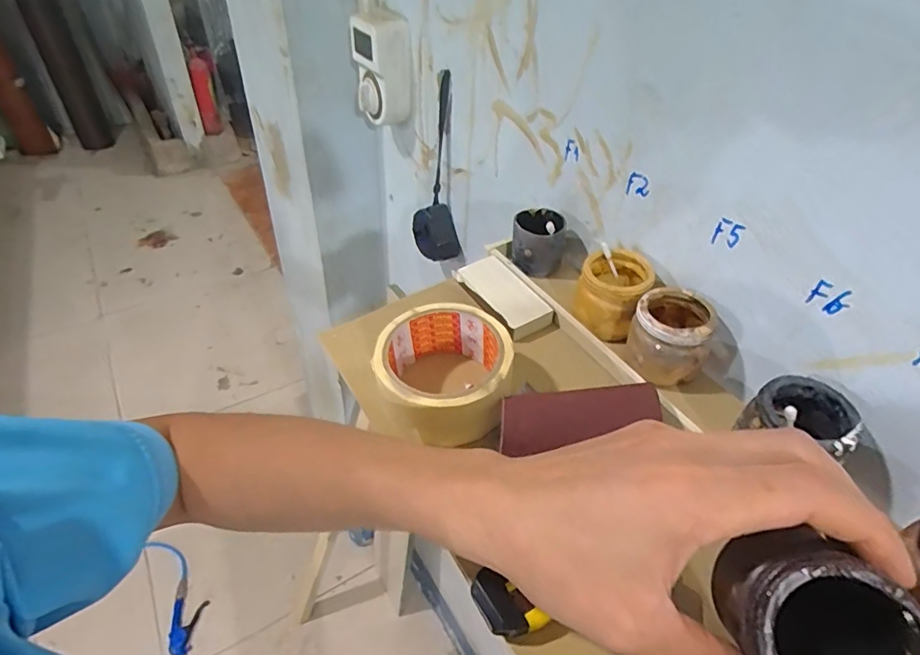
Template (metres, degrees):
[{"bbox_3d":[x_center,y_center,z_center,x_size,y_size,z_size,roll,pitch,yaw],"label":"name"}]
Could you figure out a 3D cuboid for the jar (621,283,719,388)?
[{"bbox_3d":[0.155,0.004,0.375,0.056,0.050,0.060,20,44,16],"label":"jar"}]

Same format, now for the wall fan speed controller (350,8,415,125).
[{"bbox_3d":[-0.101,-0.326,0.642,0.054,0.121,0.081,-16,46,-21],"label":"wall fan speed controller"}]

